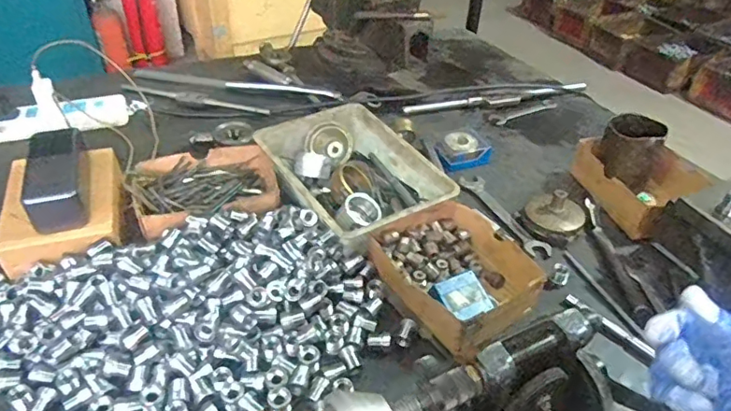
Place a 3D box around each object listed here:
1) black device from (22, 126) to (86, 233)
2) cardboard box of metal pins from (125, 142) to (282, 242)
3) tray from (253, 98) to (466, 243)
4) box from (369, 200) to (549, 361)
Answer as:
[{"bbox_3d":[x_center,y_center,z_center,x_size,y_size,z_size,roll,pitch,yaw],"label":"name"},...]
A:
[{"bbox_3d":[-0.350,-0.038,0.599,0.051,0.047,0.133,-9,54,-16],"label":"black device"},{"bbox_3d":[-0.201,-0.020,0.678,0.186,0.039,0.149,-19,44,-25],"label":"cardboard box of metal pins"},{"bbox_3d":[-0.022,-0.041,0.696,0.170,0.063,0.242,-21,45,-26],"label":"tray"},{"bbox_3d":[0.105,0.071,0.600,0.157,0.051,0.175,-24,47,-30],"label":"box"}]

